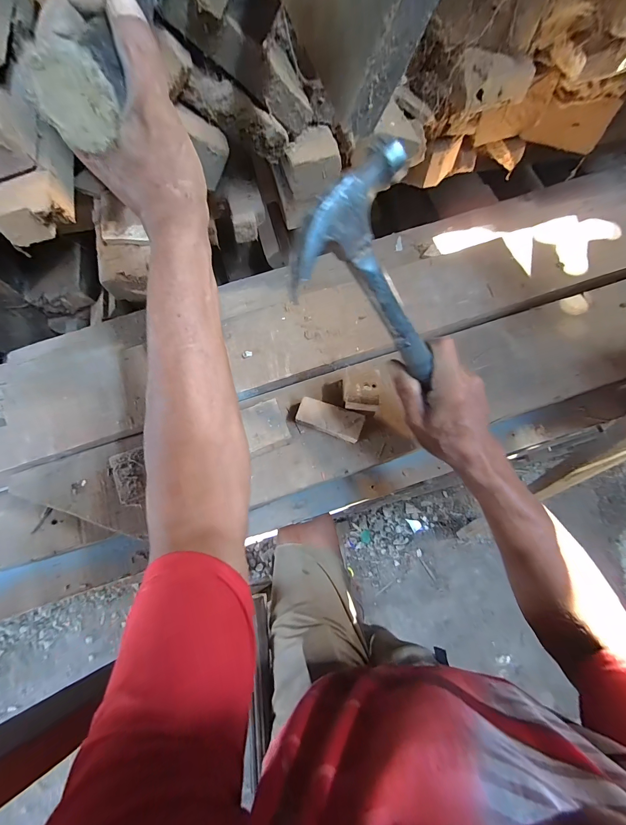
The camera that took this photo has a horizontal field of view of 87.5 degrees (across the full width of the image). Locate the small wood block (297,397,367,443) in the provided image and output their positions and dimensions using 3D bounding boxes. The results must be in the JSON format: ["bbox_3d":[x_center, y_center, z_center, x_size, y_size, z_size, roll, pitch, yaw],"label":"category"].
[{"bbox_3d":[0.023,0.012,0.453,0.087,0.030,0.039,16,72,5],"label":"small wood block"}]

